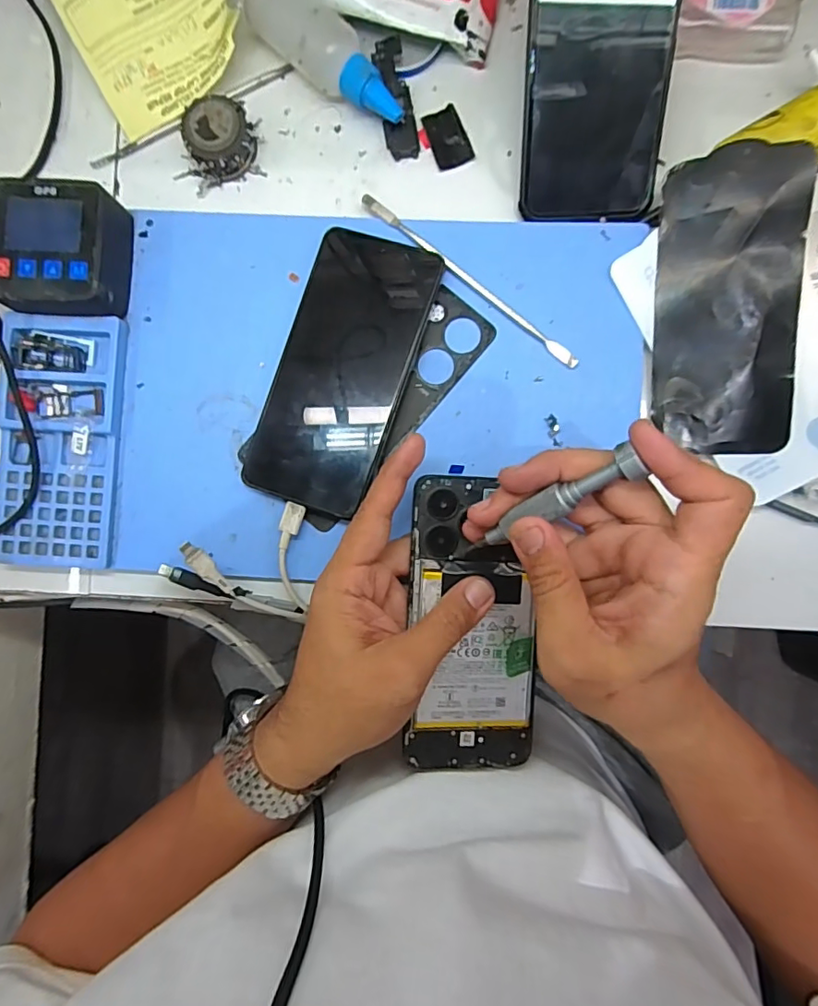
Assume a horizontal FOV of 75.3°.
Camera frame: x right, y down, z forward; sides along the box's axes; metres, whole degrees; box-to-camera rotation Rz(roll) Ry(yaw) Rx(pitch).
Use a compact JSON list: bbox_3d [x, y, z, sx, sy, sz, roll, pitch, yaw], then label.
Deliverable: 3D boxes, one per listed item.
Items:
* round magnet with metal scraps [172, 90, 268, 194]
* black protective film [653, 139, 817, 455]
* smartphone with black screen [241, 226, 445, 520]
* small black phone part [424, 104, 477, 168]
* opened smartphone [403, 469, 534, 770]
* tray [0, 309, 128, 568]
[{"bbox_3d":[-0.119,-0.220,0.325,0.049,0.022,0.043,-8,89,2],"label":"round magnet with metal scraps"},{"bbox_3d":[0.181,-0.111,0.301,0.074,0.007,0.162,0,101,13],"label":"black protective film"},{"bbox_3d":[-0.039,-0.078,0.312,0.076,0.016,0.164,18,90,2],"label":"smartphone with black screen"},{"bbox_3d":[0.024,-0.229,0.332,0.023,0.004,0.036,-21,88,1],"label":"small black phone part"},{"bbox_3d":[0.037,0.069,0.296,0.072,0.007,0.162,2,94,-8],"label":"opened smartphone"},{"bbox_3d":[-0.209,-0.037,0.317,0.068,0.013,0.147,3,89,2],"label":"tray"}]

